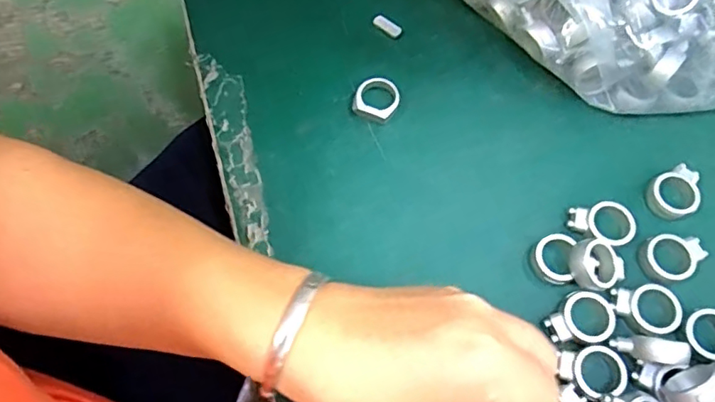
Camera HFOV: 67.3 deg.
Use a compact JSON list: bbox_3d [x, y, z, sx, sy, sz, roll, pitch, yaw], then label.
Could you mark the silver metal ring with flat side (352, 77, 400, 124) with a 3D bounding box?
[{"bbox_3d":[0.012,-0.062,0.322,0.026,0.010,0.027,19,69,7],"label":"silver metal ring with flat side"}]

